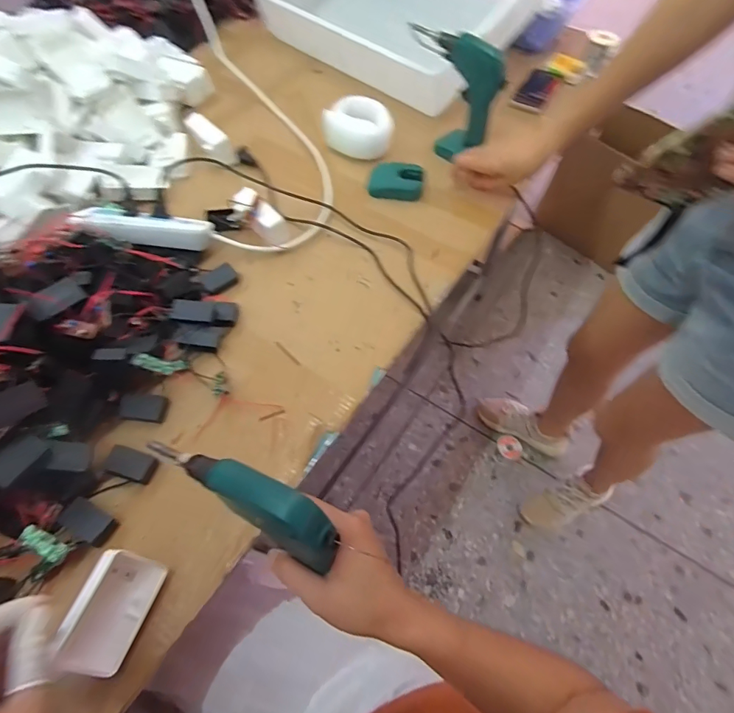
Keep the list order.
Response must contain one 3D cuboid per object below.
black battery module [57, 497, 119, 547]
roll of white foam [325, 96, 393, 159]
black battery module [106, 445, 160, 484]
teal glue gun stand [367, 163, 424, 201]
[{"bbox_3d":[-0.280,0.167,0.444,0.051,0.013,0.031,24,61,12],"label":"black battery module"},{"bbox_3d":[-0.016,-0.388,0.755,0.112,0.058,0.094,-6,59,-6],"label":"roll of white foam"},{"bbox_3d":[-0.250,0.116,0.473,0.049,0.014,0.029,17,60,8],"label":"black battery module"},{"bbox_3d":[0.048,-0.283,0.710,0.085,0.025,0.050,5,59,1],"label":"teal glue gun stand"}]

